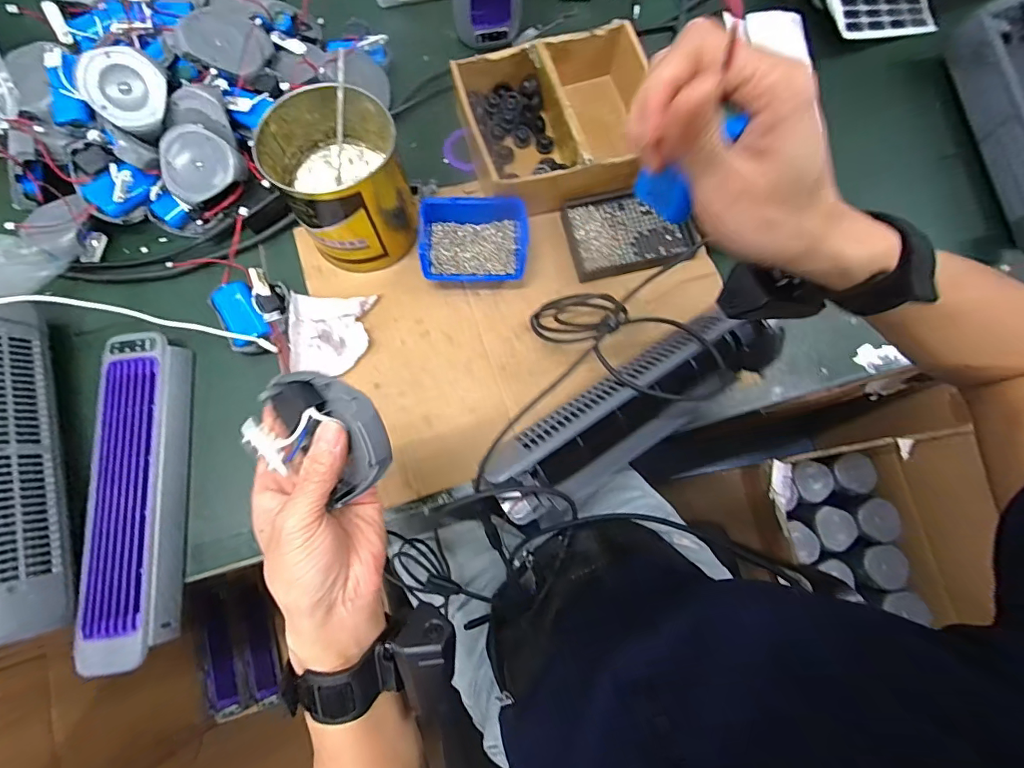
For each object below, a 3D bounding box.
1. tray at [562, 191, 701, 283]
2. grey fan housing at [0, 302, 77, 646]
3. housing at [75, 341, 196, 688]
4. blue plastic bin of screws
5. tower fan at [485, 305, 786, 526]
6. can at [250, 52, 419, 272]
[{"bbox_3d":[0.129,-0.169,0.503,0.130,0.020,0.099,-11,75,7],"label":"tray"},{"bbox_3d":[-0.445,0.067,0.393,0.059,0.061,0.295,-18,76,-7],"label":"grey fan housing"},{"bbox_3d":[-0.347,0.098,0.424,0.073,0.036,0.292,-8,75,-4],"label":"housing"},{"bbox_3d":[-0.041,-0.151,0.485,0.111,0.049,0.074,0,75,-2],"label":"blue plastic bin of screws"},{"bbox_3d":[0.112,0.024,0.427,0.292,0.081,0.078,-33,78,-10],"label":"tower fan"},{"bbox_3d":[-0.161,-0.203,0.450,0.126,0.108,0.126,1,75,-2],"label":"can"}]

